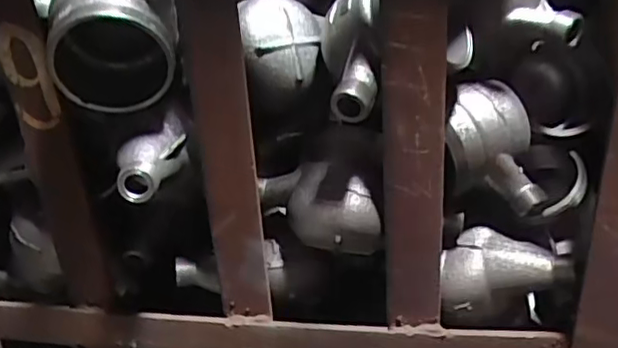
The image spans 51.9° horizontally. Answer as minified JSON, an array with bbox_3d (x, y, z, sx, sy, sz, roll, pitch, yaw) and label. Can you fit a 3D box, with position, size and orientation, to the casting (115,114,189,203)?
[{"bbox_3d":[-0.111,-0.009,0.436,0.040,0.031,0.067,6,42,20],"label":"casting"}]

